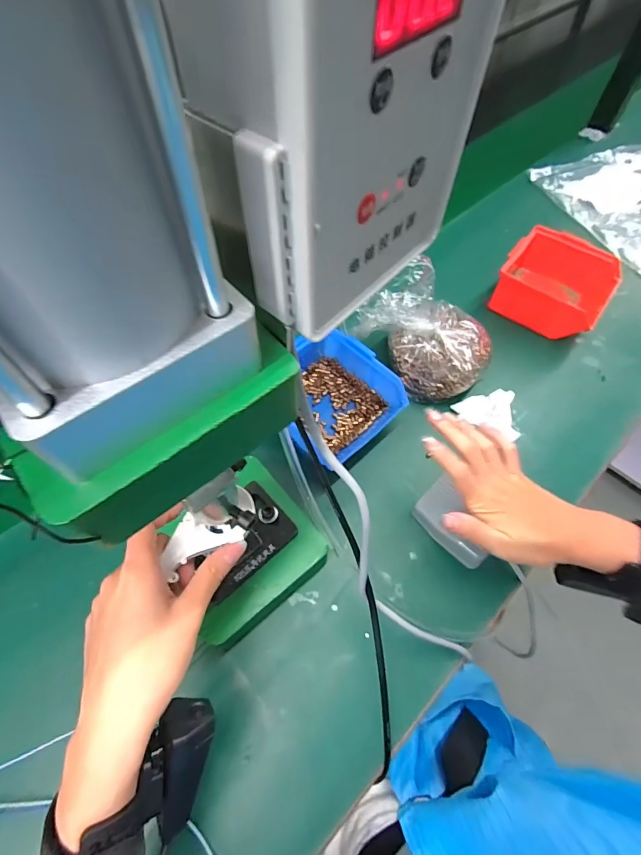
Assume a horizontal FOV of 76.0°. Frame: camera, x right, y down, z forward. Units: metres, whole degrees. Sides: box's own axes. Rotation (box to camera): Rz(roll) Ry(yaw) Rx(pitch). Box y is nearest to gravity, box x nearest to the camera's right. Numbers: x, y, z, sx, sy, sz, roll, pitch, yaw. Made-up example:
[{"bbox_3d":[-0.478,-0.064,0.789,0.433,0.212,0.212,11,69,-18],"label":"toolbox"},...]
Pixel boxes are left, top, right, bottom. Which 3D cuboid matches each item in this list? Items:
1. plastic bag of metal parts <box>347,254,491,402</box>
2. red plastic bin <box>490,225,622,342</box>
[{"bbox_3d":[0.131,-0.117,0.469,0.139,0.118,0.130,34,65,18],"label":"plastic bag of metal parts"},{"bbox_3d":[0.312,-0.191,0.549,0.126,0.062,0.133,35,66,18],"label":"red plastic bin"}]

